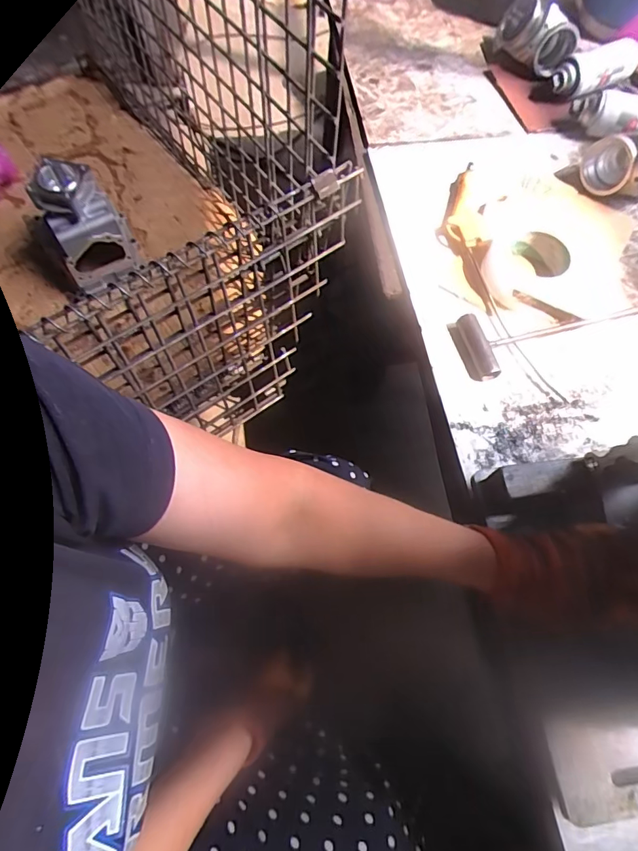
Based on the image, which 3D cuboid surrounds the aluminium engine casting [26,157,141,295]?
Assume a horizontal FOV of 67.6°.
[{"bbox_3d":[-0.430,-0.376,0.887,0.127,0.194,0.130,-23,69,-12],"label":"aluminium engine casting"}]

